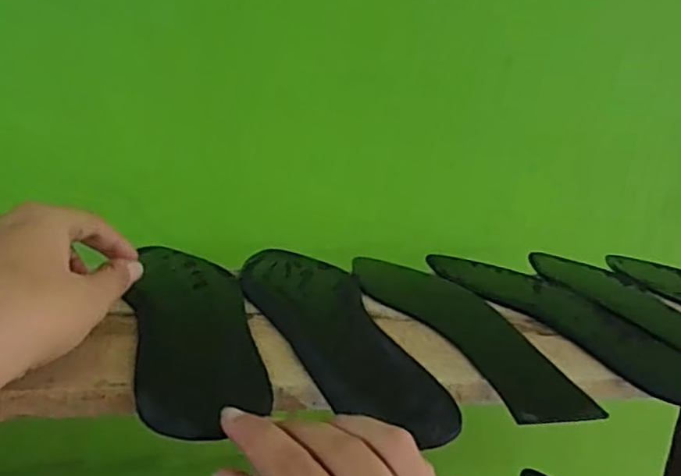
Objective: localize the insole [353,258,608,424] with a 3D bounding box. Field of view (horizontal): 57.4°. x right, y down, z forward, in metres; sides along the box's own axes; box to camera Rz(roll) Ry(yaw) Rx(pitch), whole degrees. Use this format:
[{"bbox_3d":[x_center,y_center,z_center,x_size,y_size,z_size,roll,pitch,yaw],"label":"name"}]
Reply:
[{"bbox_3d":[0.068,0.051,0.386,0.066,0.009,0.215,-1,17,-24],"label":"insole"}]

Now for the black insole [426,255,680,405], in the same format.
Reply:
[{"bbox_3d":[0.142,0.047,0.411,0.068,0.004,0.222,-3,17,-29],"label":"black insole"}]

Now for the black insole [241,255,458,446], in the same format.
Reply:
[{"bbox_3d":[-0.010,0.048,0.363,0.074,0.009,0.244,1,16,-17],"label":"black insole"}]

